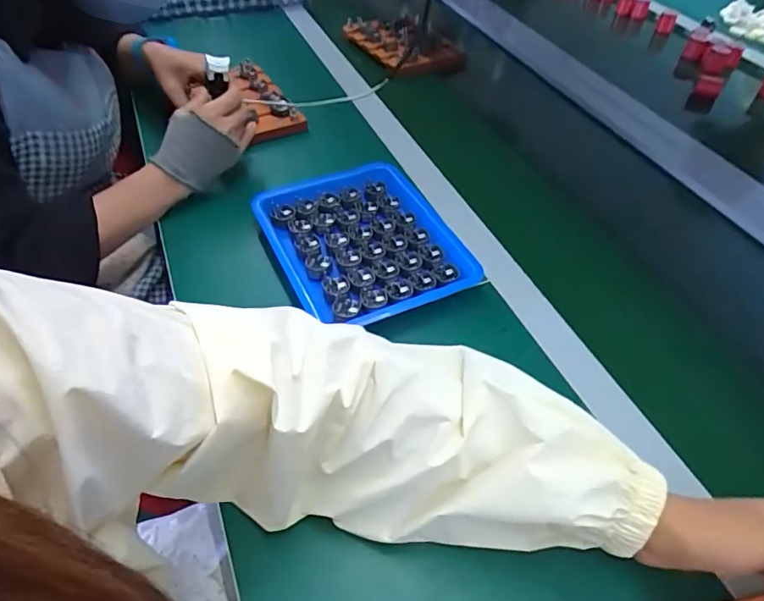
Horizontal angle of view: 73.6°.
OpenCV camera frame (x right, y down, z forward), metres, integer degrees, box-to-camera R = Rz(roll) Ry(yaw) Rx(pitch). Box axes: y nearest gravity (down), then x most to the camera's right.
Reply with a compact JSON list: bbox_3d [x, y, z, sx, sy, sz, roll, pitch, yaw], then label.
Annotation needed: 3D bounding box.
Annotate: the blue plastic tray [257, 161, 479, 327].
[{"bbox_3d":[-0.020,-0.060,0.538,0.181,0.034,0.211,-18,51,-20],"label":"blue plastic tray"}]

